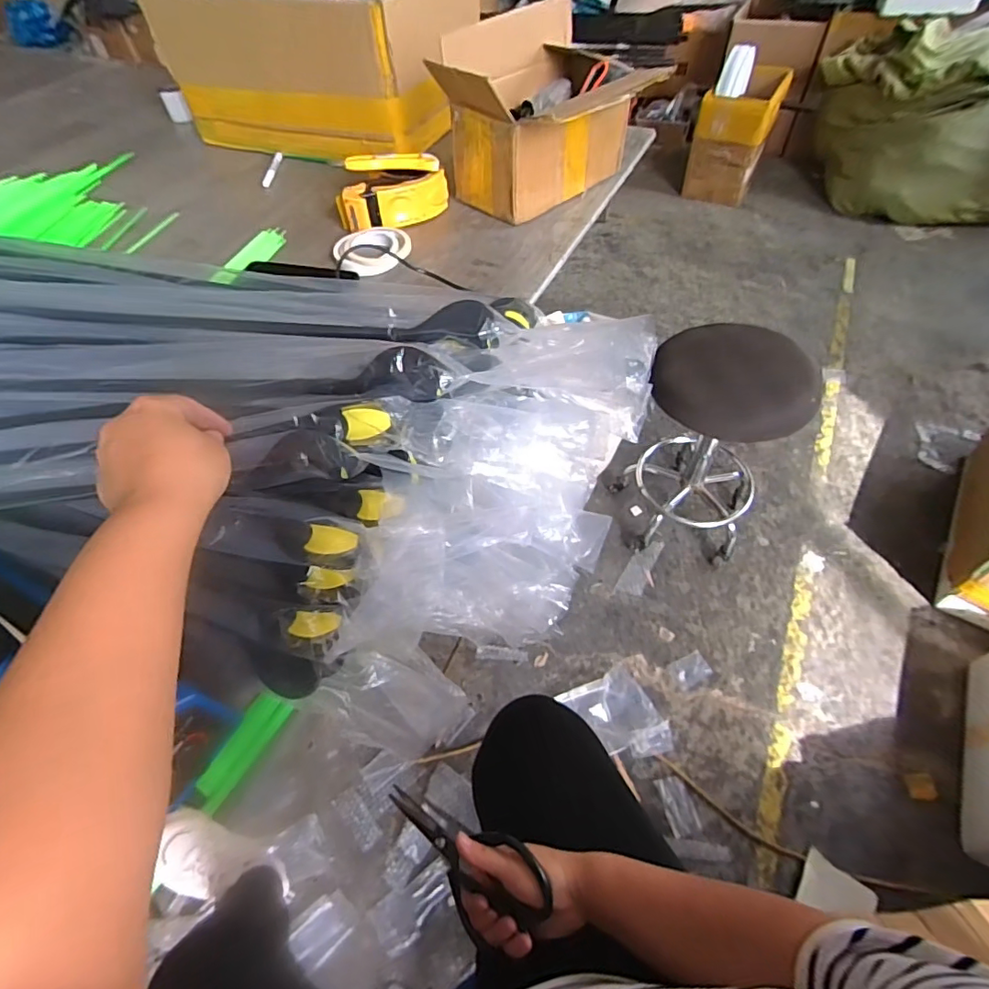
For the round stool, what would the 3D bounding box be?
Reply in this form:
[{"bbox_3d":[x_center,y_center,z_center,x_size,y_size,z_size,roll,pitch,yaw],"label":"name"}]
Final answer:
[{"bbox_3d":[0.456,-0.128,1.134,0.303,0.534,0.309,21,58,17],"label":"round stool"}]

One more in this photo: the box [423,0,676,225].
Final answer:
[{"bbox_3d":[0.082,-0.563,0.787,0.285,0.188,0.222,-37,61,-22],"label":"box"}]

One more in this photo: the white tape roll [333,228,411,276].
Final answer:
[{"bbox_3d":[-0.177,-0.359,0.762,0.106,0.026,0.106,-7,54,-3],"label":"white tape roll"}]

